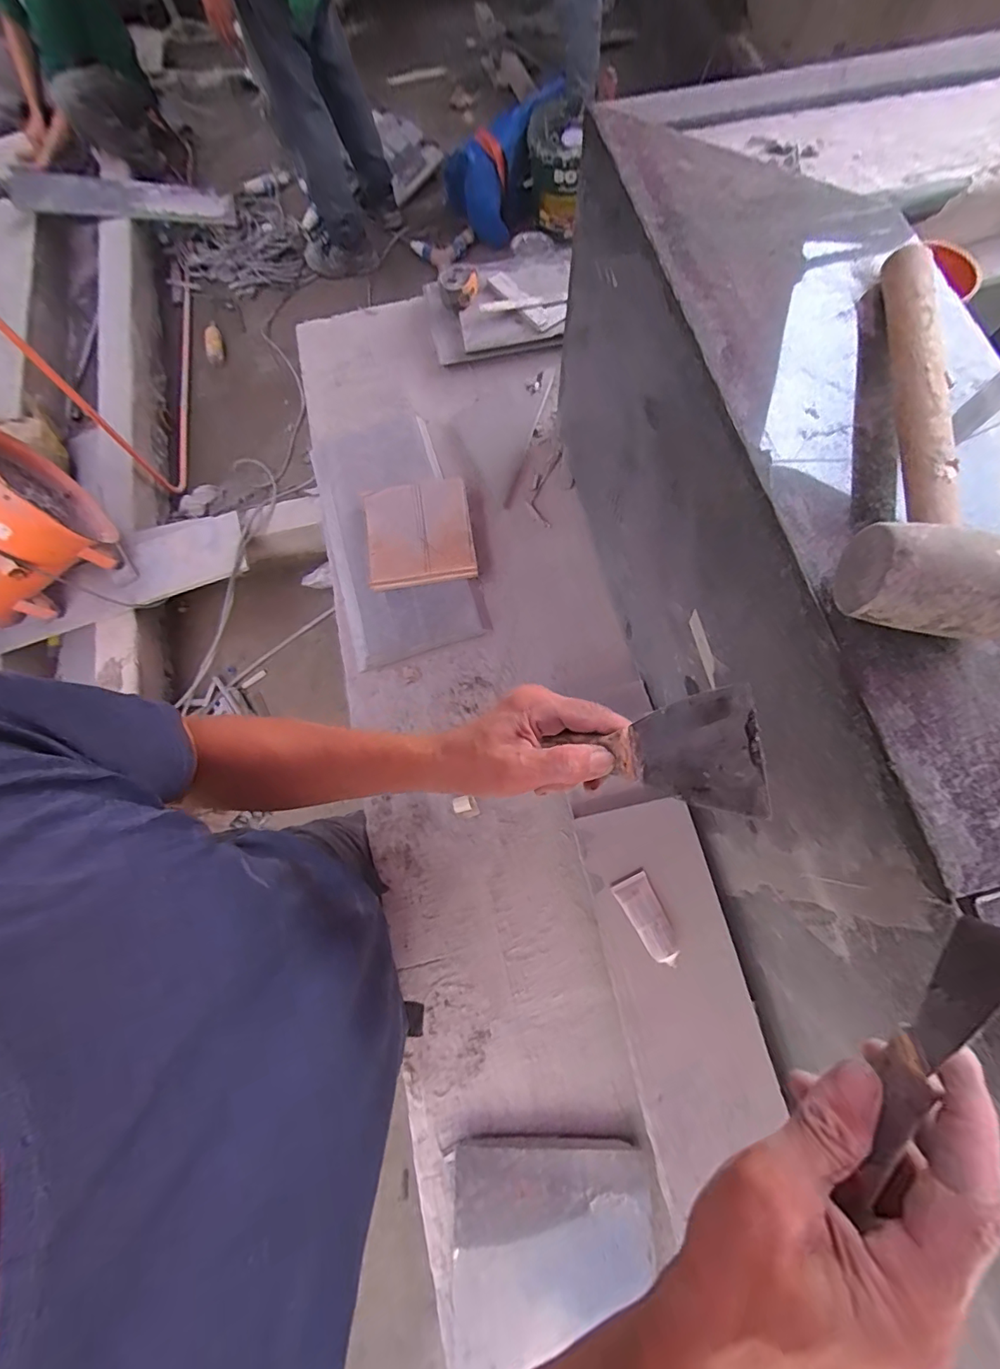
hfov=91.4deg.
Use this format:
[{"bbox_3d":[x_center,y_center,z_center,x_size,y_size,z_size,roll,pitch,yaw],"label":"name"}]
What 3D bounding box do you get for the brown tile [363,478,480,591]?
[{"bbox_3d":[-0.136,-0.251,0.804,0.174,0.030,0.187,-12,69,2],"label":"brown tile"}]

